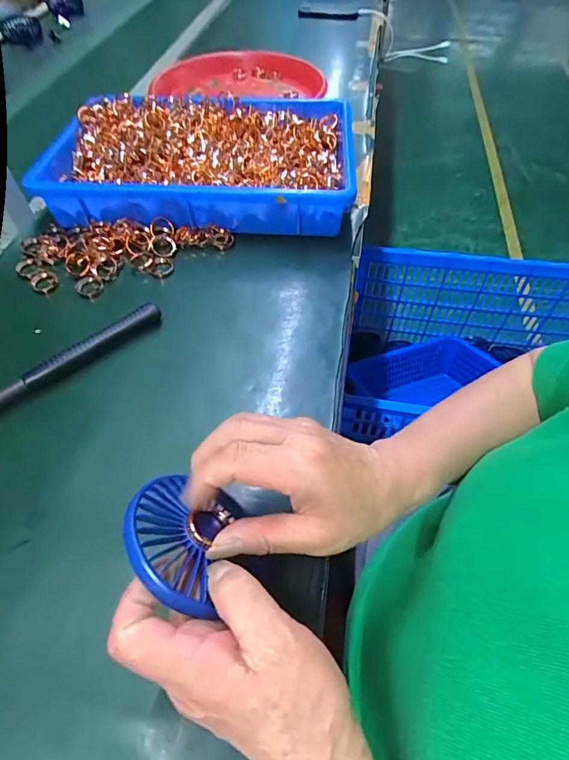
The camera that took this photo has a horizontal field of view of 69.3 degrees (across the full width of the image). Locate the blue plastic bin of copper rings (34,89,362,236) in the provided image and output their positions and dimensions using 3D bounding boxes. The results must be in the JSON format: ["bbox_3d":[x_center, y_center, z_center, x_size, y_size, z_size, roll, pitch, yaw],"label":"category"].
[{"bbox_3d":[-0.104,-0.279,0.533,0.370,0.072,0.229,2,56,1],"label":"blue plastic bin of copper rings"}]

